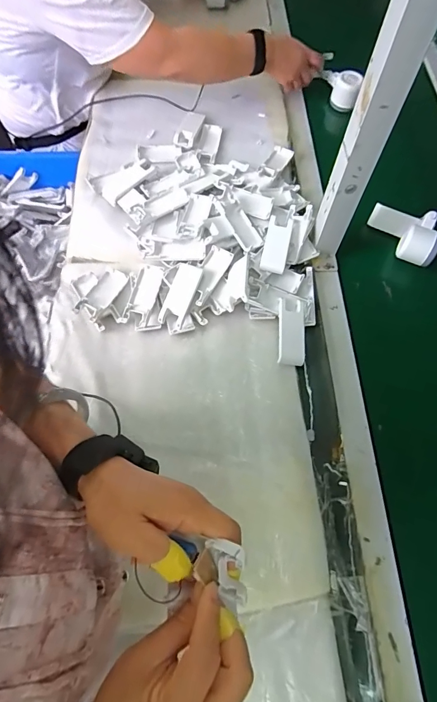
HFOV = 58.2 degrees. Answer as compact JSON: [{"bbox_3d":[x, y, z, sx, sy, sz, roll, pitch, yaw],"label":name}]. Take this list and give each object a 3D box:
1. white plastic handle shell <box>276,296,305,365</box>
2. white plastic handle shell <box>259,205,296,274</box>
[{"bbox_3d":[0.109,-0.028,0.587,0.040,0.020,0.099,4,65,0],"label":"white plastic handle shell"},{"bbox_3d":[0.097,-0.182,0.641,0.040,0.021,0.130,12,66,4],"label":"white plastic handle shell"}]

